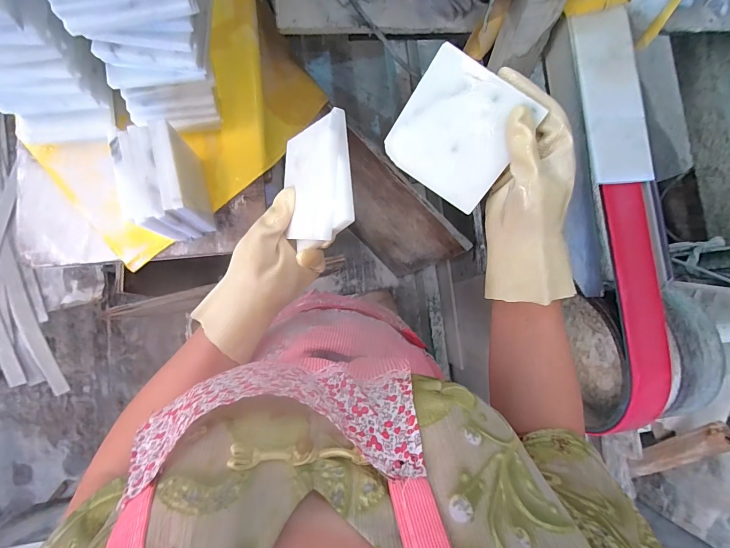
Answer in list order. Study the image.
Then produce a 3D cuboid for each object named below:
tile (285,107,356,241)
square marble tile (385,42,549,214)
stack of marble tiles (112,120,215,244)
[{"bbox_3d":[-0.046,-0.080,0.309,0.014,0.096,0.099,2,86,-42],"label":"tile"},{"bbox_3d":[0.079,-0.119,0.295,0.097,0.004,0.100,35,114,3],"label":"square marble tile"},{"bbox_3d":[-0.229,-0.096,0.409,0.070,0.099,0.121,-14,86,-9],"label":"stack of marble tiles"}]

